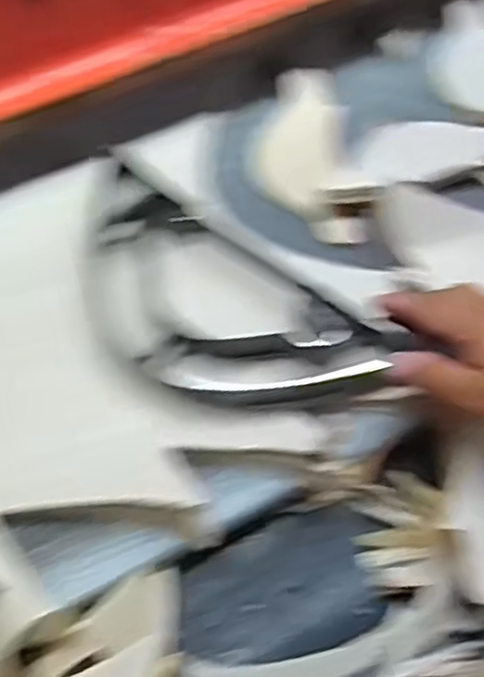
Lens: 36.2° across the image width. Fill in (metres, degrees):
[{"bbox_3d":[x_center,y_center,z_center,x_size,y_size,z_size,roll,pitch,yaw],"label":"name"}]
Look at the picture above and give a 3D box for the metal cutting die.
[{"bbox_3d":[-0.019,-0.016,0.504,0.251,0.050,0.115,32,65,14],"label":"metal cutting die"}]

